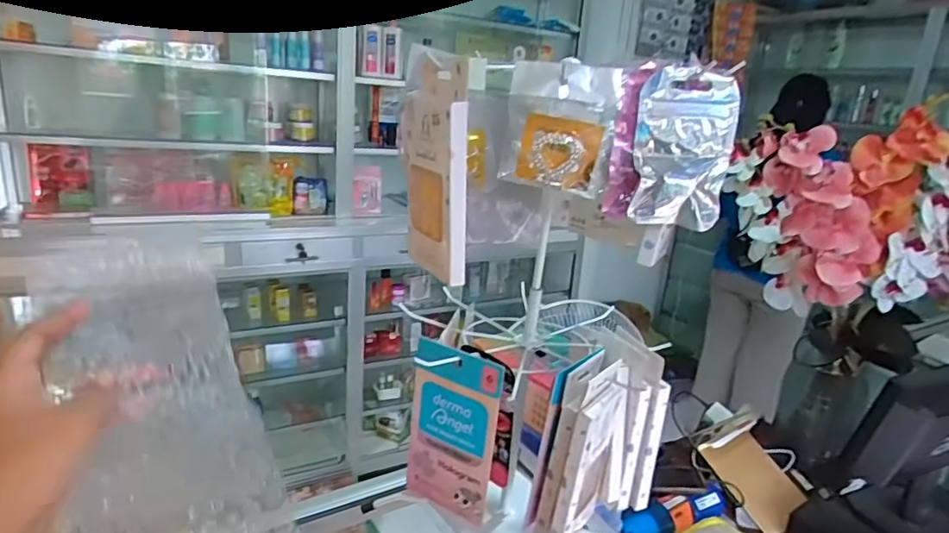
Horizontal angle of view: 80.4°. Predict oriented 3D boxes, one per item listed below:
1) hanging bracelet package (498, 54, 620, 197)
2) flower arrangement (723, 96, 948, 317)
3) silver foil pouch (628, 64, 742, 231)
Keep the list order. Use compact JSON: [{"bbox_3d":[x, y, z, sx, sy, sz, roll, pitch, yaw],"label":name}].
[{"bbox_3d":[0.050,-0.080,0.322,0.061,0.070,0.018,7,18,6],"label":"hanging bracelet package"},{"bbox_3d":[0.680,-0.088,0.974,0.434,0.335,0.215,13,19,22],"label":"flower arrangement"},{"bbox_3d":[0.127,-0.072,0.345,0.058,0.094,0.012,5,13,1],"label":"silver foil pouch"}]

